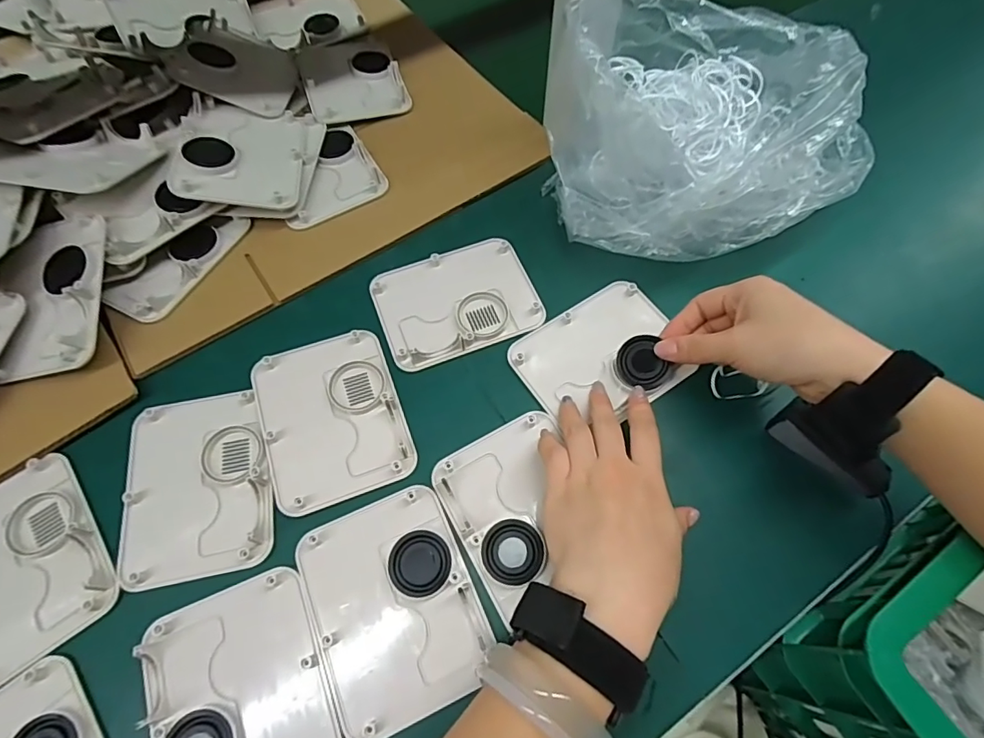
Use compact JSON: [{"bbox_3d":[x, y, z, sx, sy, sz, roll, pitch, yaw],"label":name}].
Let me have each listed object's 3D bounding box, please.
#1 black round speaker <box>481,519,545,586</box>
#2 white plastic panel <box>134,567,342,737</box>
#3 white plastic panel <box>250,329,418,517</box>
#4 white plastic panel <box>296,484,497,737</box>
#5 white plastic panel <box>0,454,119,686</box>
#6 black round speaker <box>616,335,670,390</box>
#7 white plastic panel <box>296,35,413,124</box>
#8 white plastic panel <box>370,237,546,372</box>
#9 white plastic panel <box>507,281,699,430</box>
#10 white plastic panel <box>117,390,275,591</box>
[{"bbox_3d":[0.013,0.117,0.324,0.038,0.008,0.038,1,66,-1],"label":"black round speaker"},{"bbox_3d":[-0.145,0.191,0.289,0.096,0.009,0.125,-21,68,-11],"label":"white plastic panel"},{"bbox_3d":[-0.117,0.033,0.366,0.096,0.008,0.124,-19,68,-10],"label":"white plastic panel"},{"bbox_3d":[-0.060,0.144,0.312,0.096,0.010,0.123,-22,68,-11],"label":"white plastic panel"},{"bbox_3d":[-0.304,0.127,0.321,0.095,0.010,0.120,-33,71,-15],"label":"white plastic panel"},{"bbox_3d":[0.110,-0.003,0.376,0.031,0.016,0.039,-26,84,8],"label":"black round speaker"},{"bbox_3d":[-0.144,-0.302,0.516,0.095,0.009,0.129,-17,67,-9],"label":"white plastic panel"},{"bbox_3d":[-0.028,-0.057,0.411,0.126,0.007,0.094,-19,68,-10],"label":"white plastic panel"},{"bbox_3d":[0.086,-0.011,0.385,0.123,0.015,0.096,-31,70,-15],"label":"white plastic panel"},{"bbox_3d":[-0.201,0.077,0.345,0.096,0.011,0.124,-10,66,-6],"label":"white plastic panel"}]

